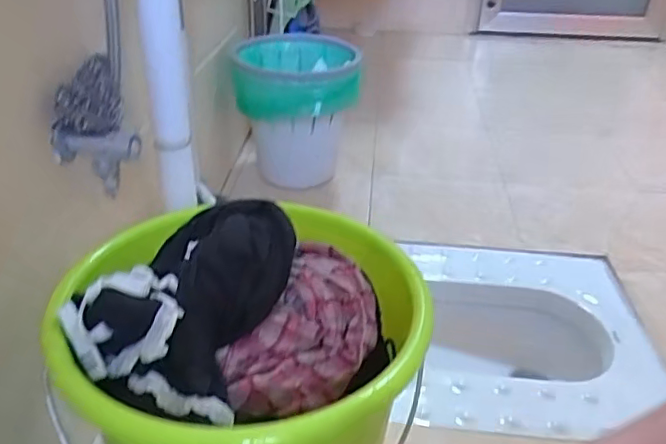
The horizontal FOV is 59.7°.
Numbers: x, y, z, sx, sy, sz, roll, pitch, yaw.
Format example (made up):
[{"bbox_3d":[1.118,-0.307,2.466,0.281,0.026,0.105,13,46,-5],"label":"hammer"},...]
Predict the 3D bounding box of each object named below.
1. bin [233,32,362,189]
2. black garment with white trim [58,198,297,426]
[{"bbox_3d":[-0.073,-0.197,1.193,0.240,0.306,0.252,-3,31,-7],"label":"bin"},{"bbox_3d":[-0.120,0.060,0.504,0.136,0.086,0.195,10,32,14],"label":"black garment with white trim"}]

